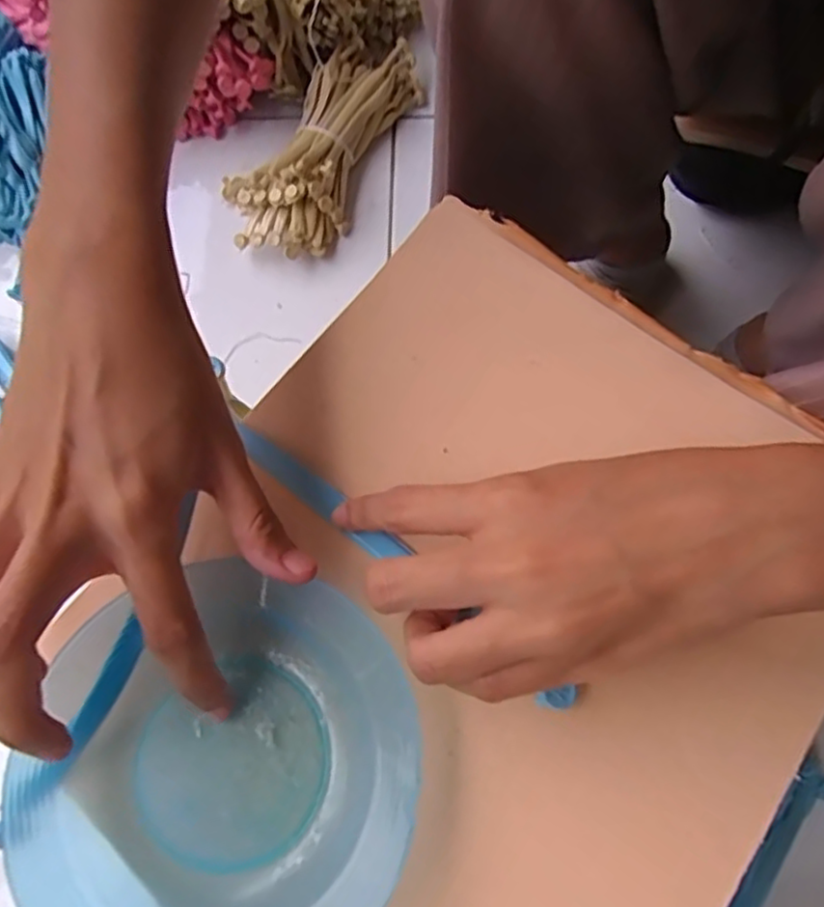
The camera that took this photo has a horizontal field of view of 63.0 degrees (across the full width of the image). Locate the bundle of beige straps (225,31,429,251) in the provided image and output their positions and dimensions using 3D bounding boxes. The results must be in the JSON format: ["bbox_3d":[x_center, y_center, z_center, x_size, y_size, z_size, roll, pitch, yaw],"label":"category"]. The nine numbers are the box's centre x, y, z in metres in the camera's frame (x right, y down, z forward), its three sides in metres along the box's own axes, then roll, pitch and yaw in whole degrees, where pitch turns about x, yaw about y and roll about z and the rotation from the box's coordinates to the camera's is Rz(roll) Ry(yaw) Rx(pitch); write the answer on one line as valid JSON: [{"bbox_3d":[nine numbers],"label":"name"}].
[{"bbox_3d":[-0.083,-0.285,0.623,0.103,0.056,0.250,23,72,10],"label":"bundle of beige straps"}]

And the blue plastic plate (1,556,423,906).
[{"bbox_3d":[-0.063,0.106,0.225,0.125,0.021,0.127,-1,70,2],"label":"blue plastic plate"}]

